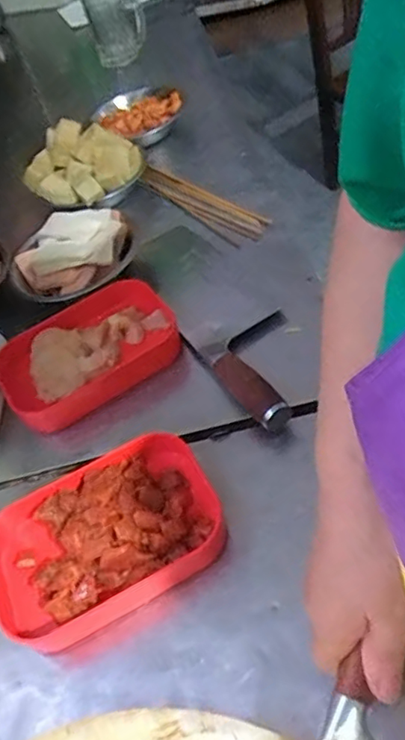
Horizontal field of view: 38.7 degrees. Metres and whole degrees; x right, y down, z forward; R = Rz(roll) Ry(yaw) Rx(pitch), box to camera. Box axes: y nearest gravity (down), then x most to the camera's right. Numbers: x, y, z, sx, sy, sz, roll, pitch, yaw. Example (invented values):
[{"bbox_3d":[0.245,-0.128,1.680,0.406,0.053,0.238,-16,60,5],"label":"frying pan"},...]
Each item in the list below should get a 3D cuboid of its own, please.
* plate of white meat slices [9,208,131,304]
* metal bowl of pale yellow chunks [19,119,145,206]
[{"bbox_3d":[-0.156,-0.144,0.683,0.150,0.040,0.136,-24,49,-5],"label":"plate of white meat slices"},{"bbox_3d":[-0.150,-0.285,0.776,0.131,0.063,0.160,30,64,34],"label":"metal bowl of pale yellow chunks"}]

